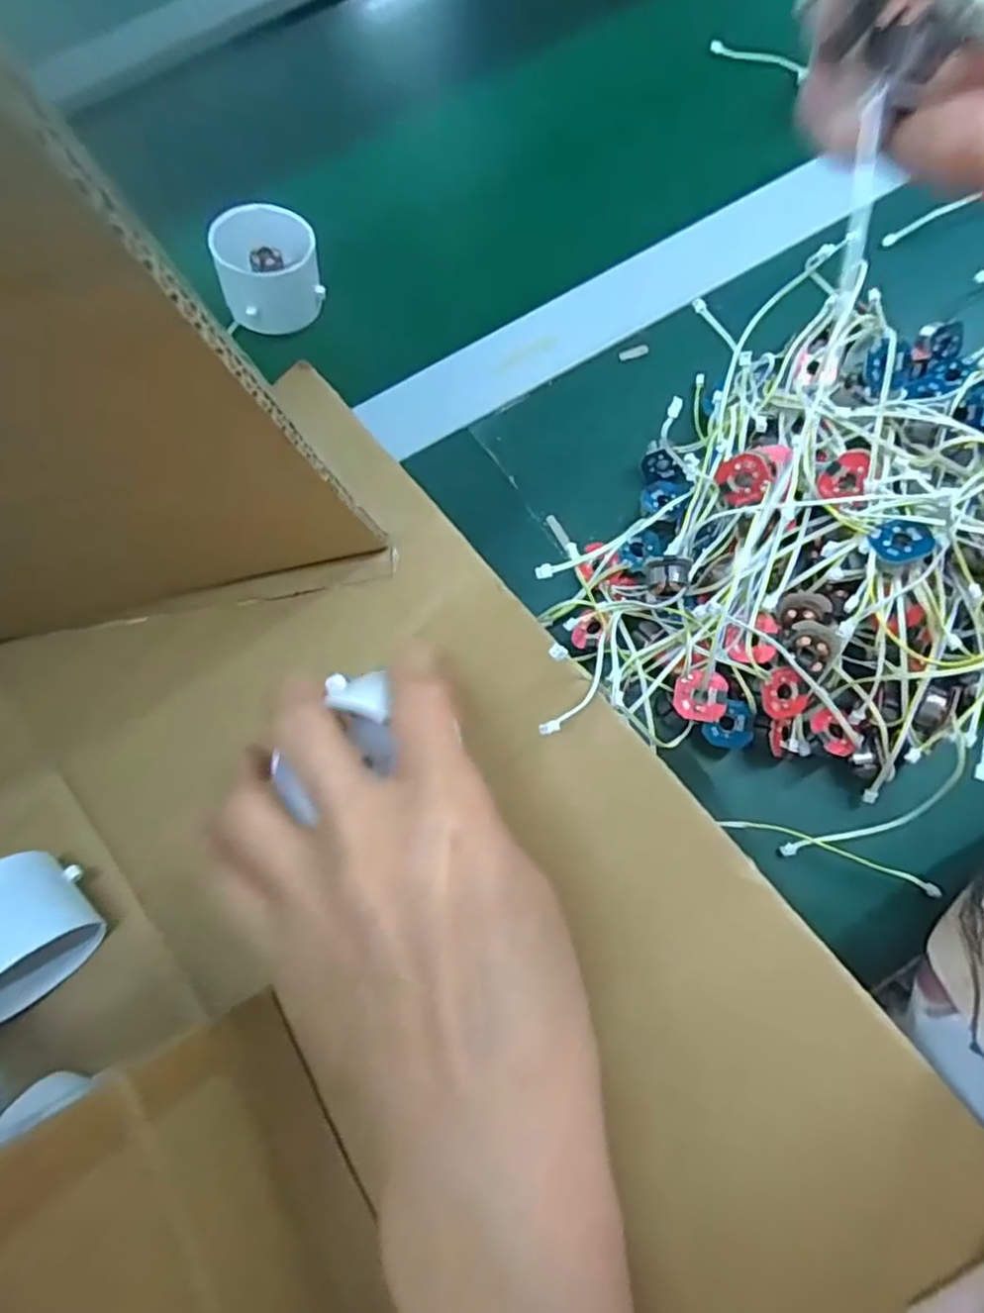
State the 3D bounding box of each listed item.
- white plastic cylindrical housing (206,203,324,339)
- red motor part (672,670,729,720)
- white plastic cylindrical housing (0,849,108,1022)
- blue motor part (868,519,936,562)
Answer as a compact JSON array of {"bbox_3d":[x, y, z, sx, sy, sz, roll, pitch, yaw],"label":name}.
[{"bbox_3d":[-0.112,-0.196,0.339,0.048,0.035,0.047,0,71,1],"label":"white plastic cylindrical housing"},{"bbox_3d":[0.080,0.015,0.259,0.019,0.004,0.019,13,77,15],"label":"red motor part"},{"bbox_3d":[-0.164,0.096,0.232,0.048,0.048,0.043,-36,76,-5],"label":"white plastic cylindrical housing"},{"bbox_3d":[0.145,-0.041,0.238,0.019,0.004,0.017,2,68,25],"label":"blue motor part"}]

